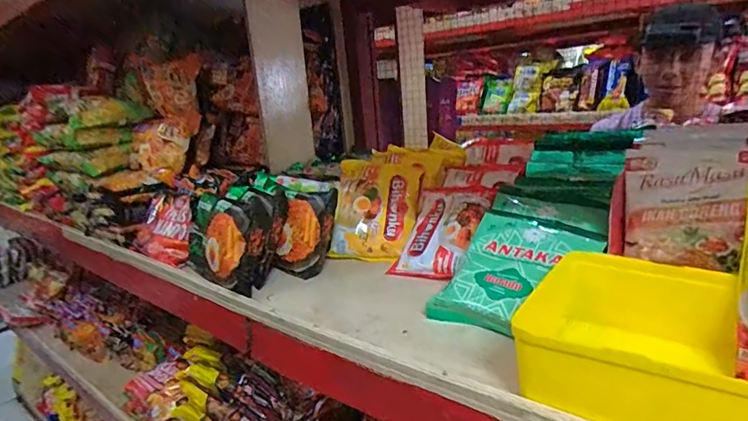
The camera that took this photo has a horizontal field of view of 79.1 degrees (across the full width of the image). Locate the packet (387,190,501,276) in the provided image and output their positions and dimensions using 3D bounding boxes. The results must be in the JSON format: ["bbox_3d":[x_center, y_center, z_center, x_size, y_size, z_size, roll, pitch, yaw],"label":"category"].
[{"bbox_3d":[0.083,0.027,0.530,0.096,0.026,0.129,-1,48,42],"label":"packet"}]

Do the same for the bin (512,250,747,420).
[{"bbox_3d":[0.204,0.088,0.264,0.221,0.058,0.118,8,21,40],"label":"bin"}]

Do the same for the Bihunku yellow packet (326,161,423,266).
[{"bbox_3d":[0.004,-0.002,0.585,0.104,0.139,0.017,6,-21,8],"label":"Bihunku yellow packet"}]

